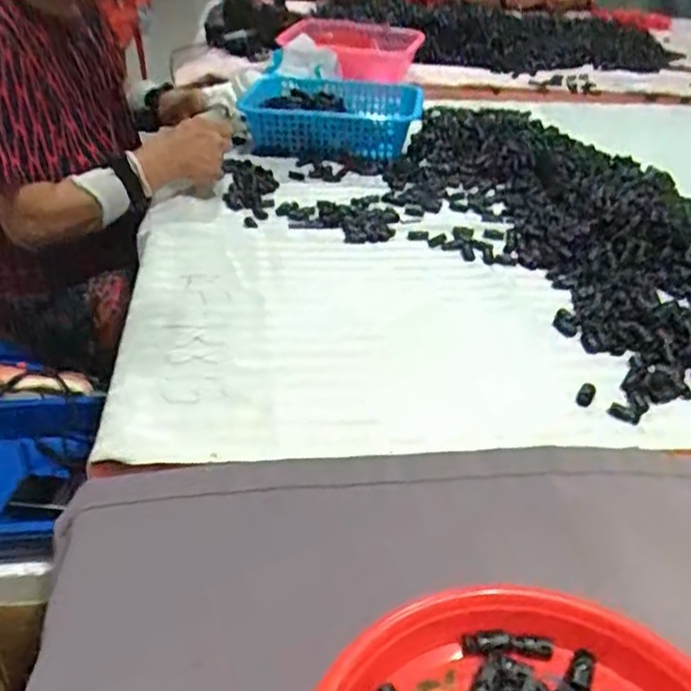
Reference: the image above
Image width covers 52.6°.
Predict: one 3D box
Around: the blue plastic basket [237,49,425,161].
[{"bbox_3d":[-0.019,-0.415,1.240,0.296,0.077,0.258,8,35,6],"label":"blue plastic basket"}]

